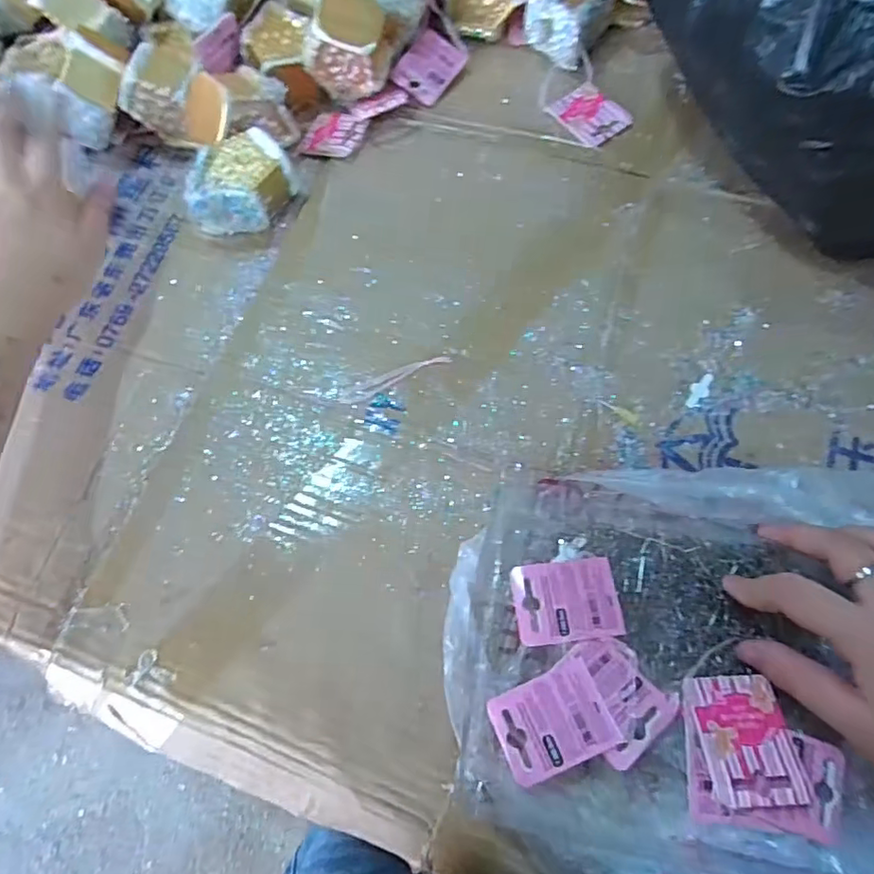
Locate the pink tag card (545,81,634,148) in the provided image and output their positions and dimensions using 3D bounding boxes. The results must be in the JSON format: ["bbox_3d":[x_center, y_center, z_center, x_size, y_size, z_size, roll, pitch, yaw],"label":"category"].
[{"bbox_3d":[0.130,-0.274,0.485,0.047,0.004,0.059,-33,72,-3],"label":"pink tag card"}]

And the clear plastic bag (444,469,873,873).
[{"bbox_3d":[0.146,0.138,0.312,0.274,0.037,0.246,3,67,4],"label":"clear plastic bag"}]

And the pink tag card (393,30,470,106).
[{"bbox_3d":[-0.007,-0.328,0.506,0.046,0.004,0.058,38,90,-2],"label":"pink tag card"}]

